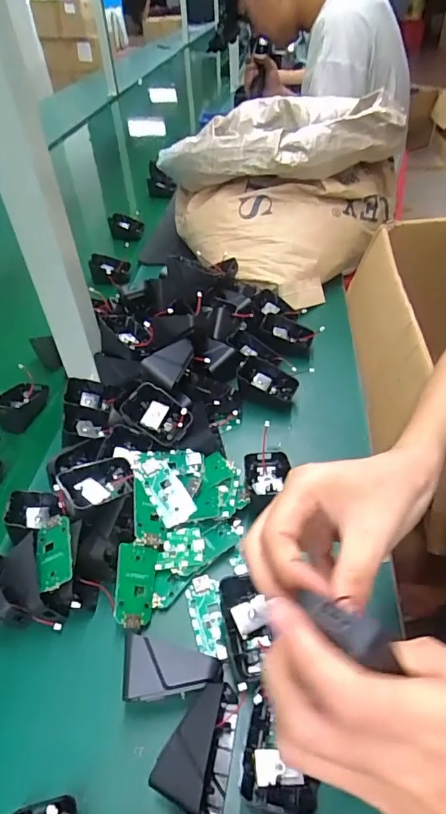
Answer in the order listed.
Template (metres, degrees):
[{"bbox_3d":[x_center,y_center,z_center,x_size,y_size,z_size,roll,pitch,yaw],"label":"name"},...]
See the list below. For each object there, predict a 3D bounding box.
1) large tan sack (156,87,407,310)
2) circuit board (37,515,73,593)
[{"bbox_3d":[0.078,-0.366,0.768,0.292,0.213,0.403,-27,49,-23],"label":"large tan sack"},{"bbox_3d":[-0.135,0.115,0.366,0.028,0.004,0.062,-22,45,-2],"label":"circuit board"}]

